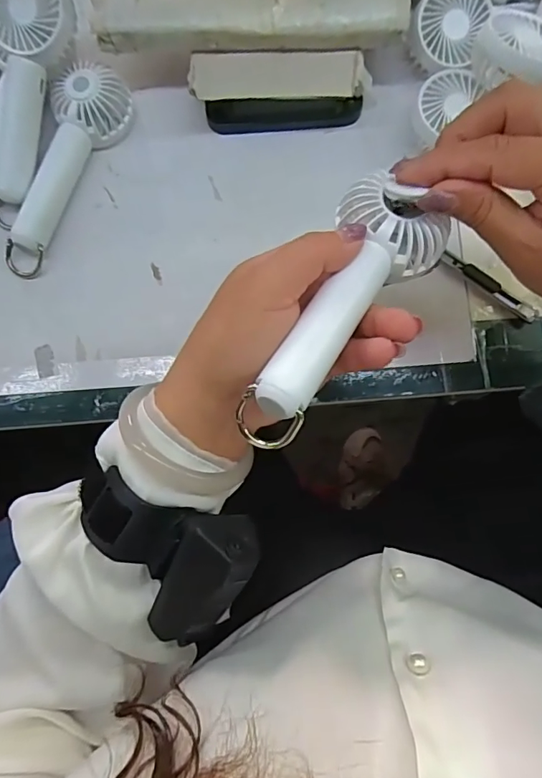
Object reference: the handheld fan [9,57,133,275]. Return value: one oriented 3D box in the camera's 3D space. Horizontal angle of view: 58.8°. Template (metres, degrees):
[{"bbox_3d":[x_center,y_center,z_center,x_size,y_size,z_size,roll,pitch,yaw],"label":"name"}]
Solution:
[{"bbox_3d":[-0.157,-0.162,0.352,0.046,0.031,0.158,28,84,6],"label":"handheld fan"}]

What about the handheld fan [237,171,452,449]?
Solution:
[{"bbox_3d":[0.032,-0.037,0.222,0.052,0.031,0.137,32,73,6],"label":"handheld fan"}]

